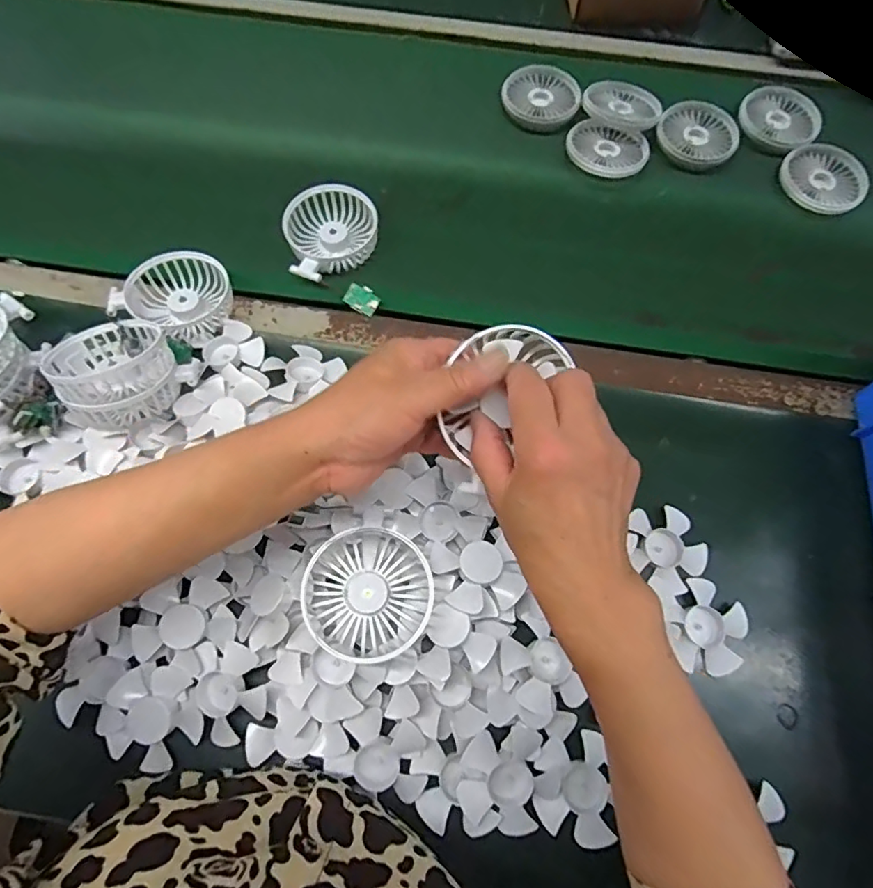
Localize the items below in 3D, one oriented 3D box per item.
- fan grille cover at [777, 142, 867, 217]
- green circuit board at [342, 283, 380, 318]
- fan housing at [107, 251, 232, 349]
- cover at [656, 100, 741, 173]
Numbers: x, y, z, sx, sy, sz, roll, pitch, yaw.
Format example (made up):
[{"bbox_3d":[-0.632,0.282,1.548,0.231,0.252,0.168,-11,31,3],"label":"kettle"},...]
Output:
[{"bbox_3d":[0.425,-0.291,0.580,0.089,0.014,0.089,-42,77,-14],"label":"fan grille cover"},{"bbox_3d":[-0.072,-0.140,0.511,0.032,0.004,0.024,32,94,-9],"label":"green circuit board"},{"bbox_3d":[-0.240,-0.139,0.494,0.093,0.033,0.083,19,71,5],"label":"fan housing"},{"bbox_3d":[0.292,-0.347,0.591,0.085,0.012,0.084,-37,76,-13],"label":"cover"}]

